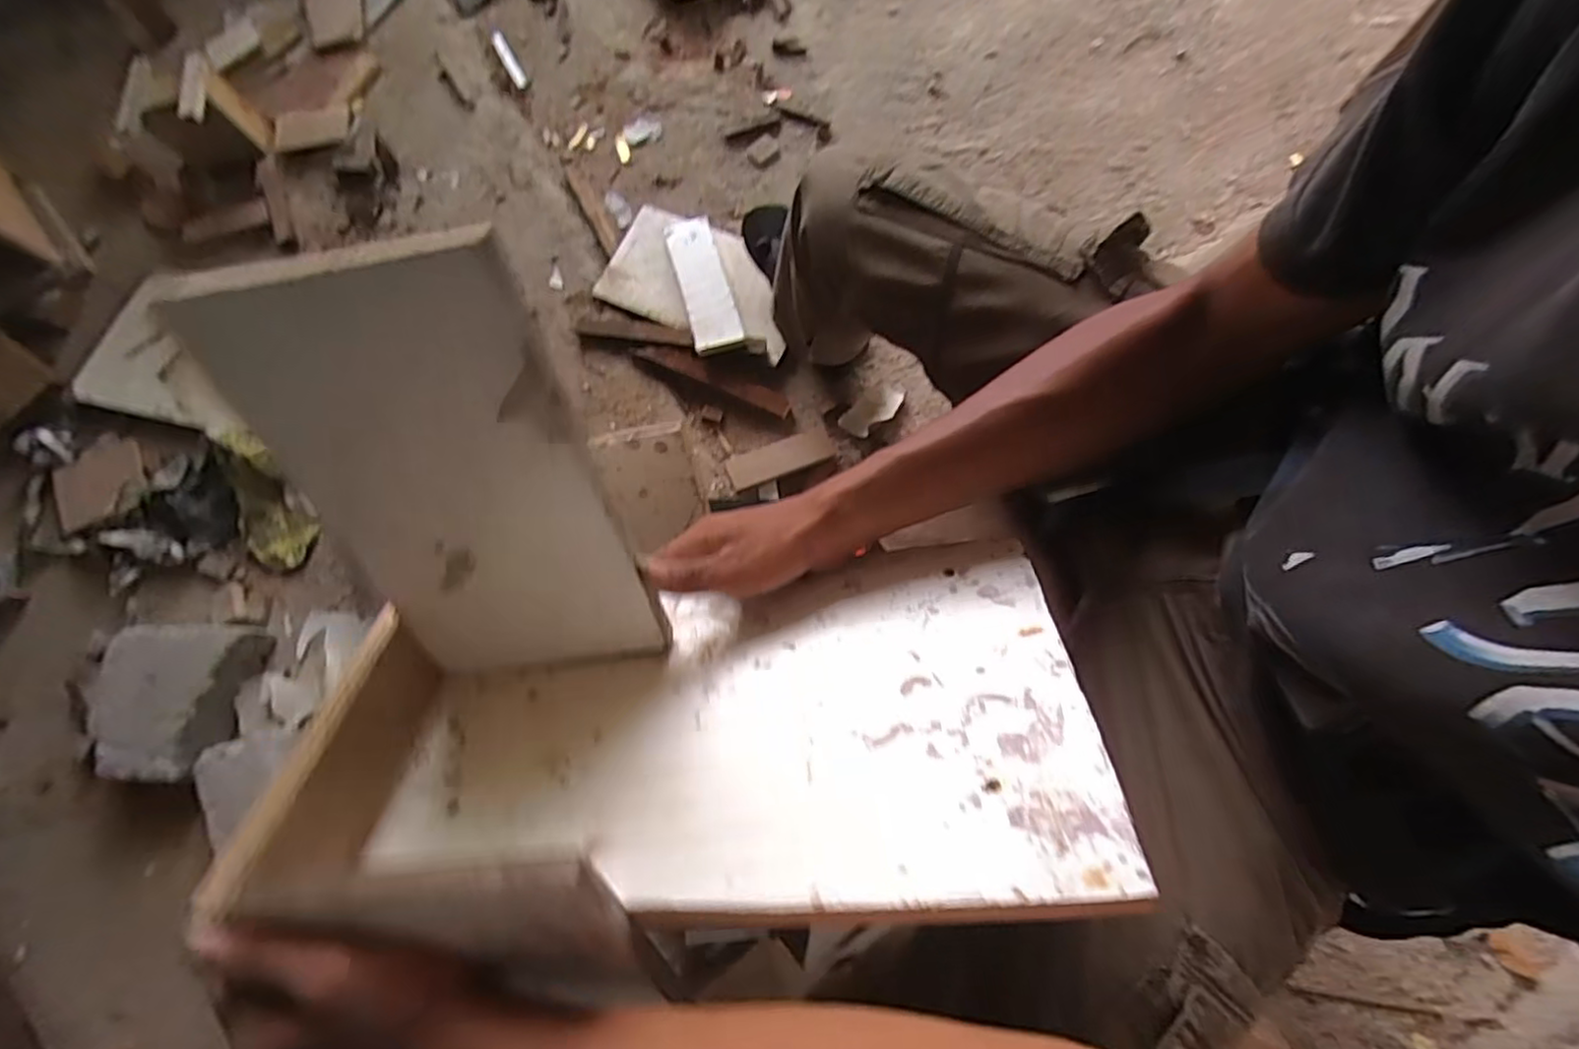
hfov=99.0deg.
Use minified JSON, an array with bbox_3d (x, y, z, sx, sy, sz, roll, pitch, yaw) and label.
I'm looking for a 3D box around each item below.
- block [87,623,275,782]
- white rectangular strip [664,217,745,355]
[{"bbox_3d":[-0.841,0.240,0.925,0.202,0.063,0.204,1,78,2],"label":"block"},{"bbox_3d":[-0.136,-0.383,1.068,0.078,0.022,0.254,-12,68,-12],"label":"white rectangular strip"}]

